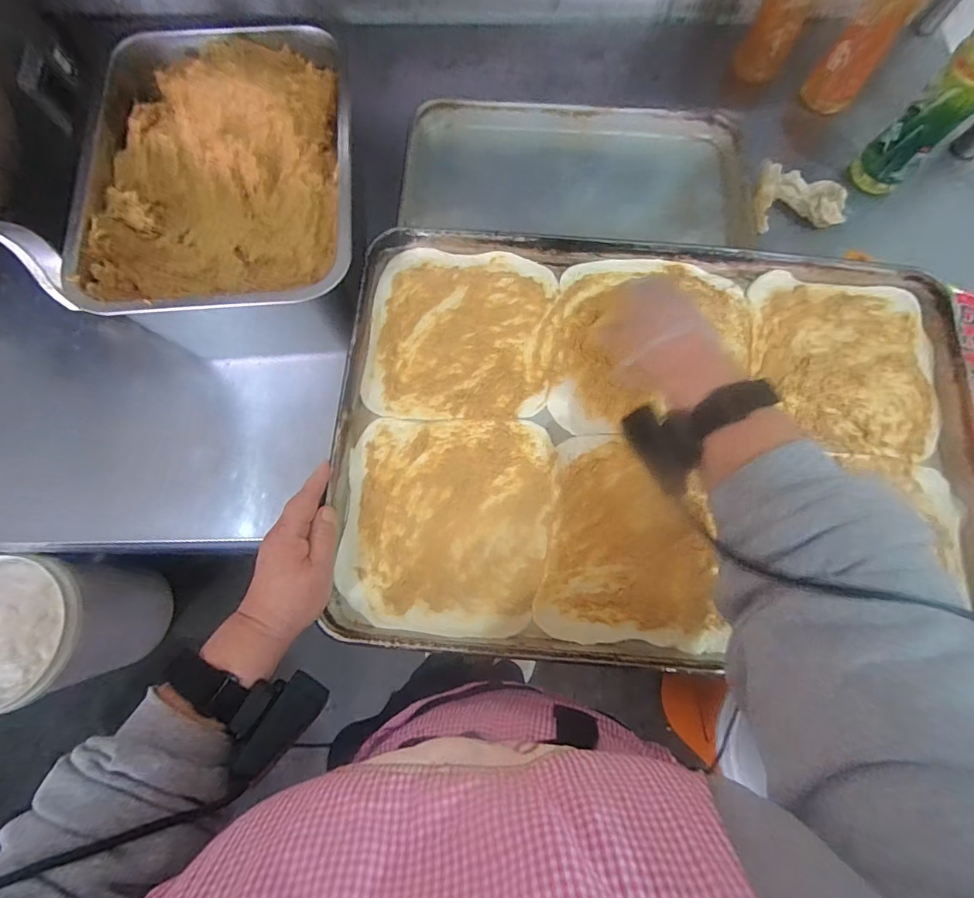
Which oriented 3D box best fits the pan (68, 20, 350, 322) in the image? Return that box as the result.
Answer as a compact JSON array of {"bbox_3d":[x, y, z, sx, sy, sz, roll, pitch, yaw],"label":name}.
[{"bbox_3d":[-0.271,-0.290,0.485,0.266,0.102,0.354,-2,75,-2],"label":"pan"}]

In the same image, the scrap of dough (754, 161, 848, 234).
[{"bbox_3d":[0.423,-0.339,0.601,0.115,0.035,0.087,-6,76,-3],"label":"scrap of dough"}]

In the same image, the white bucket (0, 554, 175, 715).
[{"bbox_3d":[-0.974,0.411,1.063,0.266,0.438,0.278,0,75,-1],"label":"white bucket"}]

